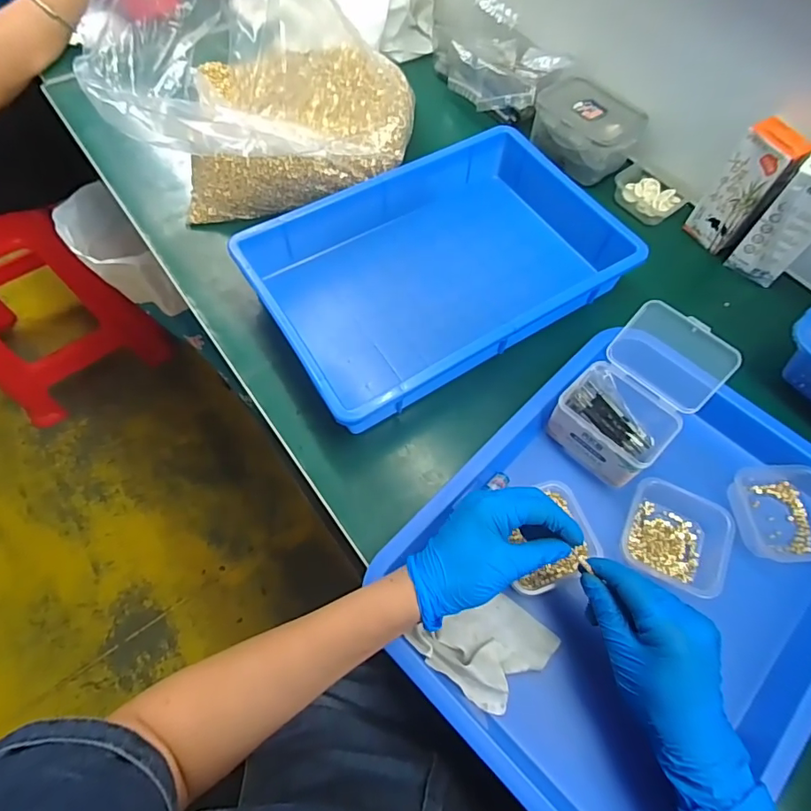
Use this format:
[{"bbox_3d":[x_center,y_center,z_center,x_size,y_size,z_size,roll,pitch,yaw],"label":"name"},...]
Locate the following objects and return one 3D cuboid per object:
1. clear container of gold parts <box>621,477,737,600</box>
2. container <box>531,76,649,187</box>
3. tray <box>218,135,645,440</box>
[{"bbox_3d":[0.228,0.111,0.423,0.084,0.030,0.084,25,66,10],"label":"clear container of gold parts"},{"bbox_3d":[0.232,-0.354,0.634,0.105,0.059,0.127,-38,71,-18],"label":"container"},{"bbox_3d":[0.034,-0.150,0.534,0.360,0.063,0.237,-29,68,-15],"label":"tray"}]

